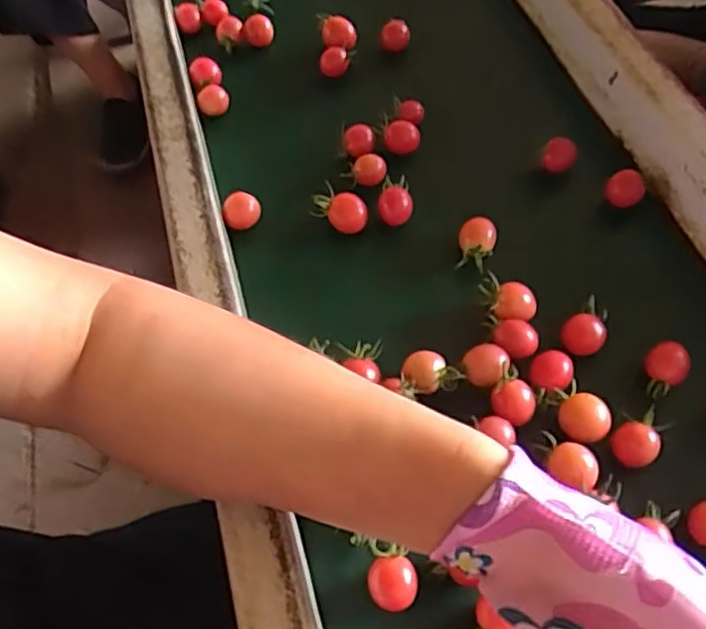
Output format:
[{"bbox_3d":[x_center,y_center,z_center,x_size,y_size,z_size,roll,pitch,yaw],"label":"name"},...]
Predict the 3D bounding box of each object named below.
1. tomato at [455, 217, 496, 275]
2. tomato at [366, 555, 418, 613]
[{"bbox_3d":[0.084,-0.048,0.459,0.024,0.019,0.036,10,57,10],"label":"tomato"},{"bbox_3d":[0.020,0.140,0.348,0.025,0.020,0.024,-2,56,2],"label":"tomato"}]

